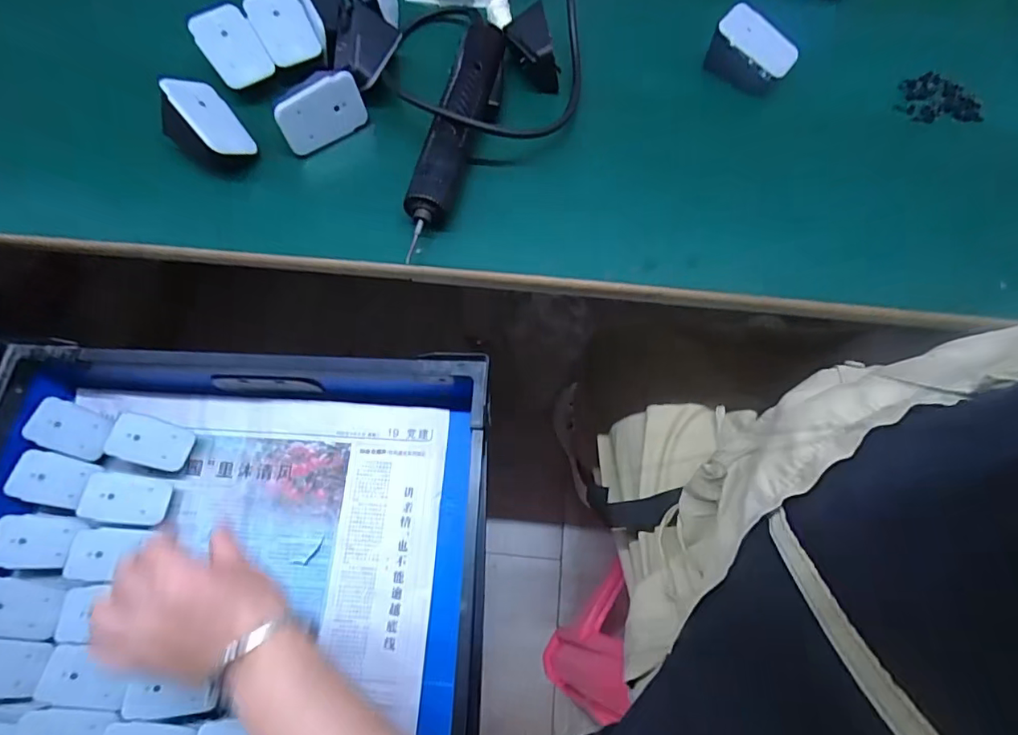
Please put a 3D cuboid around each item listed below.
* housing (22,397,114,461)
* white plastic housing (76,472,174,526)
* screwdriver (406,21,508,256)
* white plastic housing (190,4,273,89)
[{"bbox_3d":[-0.430,0.061,0.508,0.068,0.007,0.046,29,71,-16],"label":"housing"},{"bbox_3d":[-0.366,0.126,0.494,0.071,0.012,0.045,15,63,-21],"label":"white plastic housing"},{"bbox_3d":[-0.042,-0.194,0.409,0.032,0.032,0.219,12,68,4],"label":"screwdriver"},{"bbox_3d":[-0.236,-0.274,0.444,0.045,0.012,0.070,-32,92,-18],"label":"white plastic housing"}]

